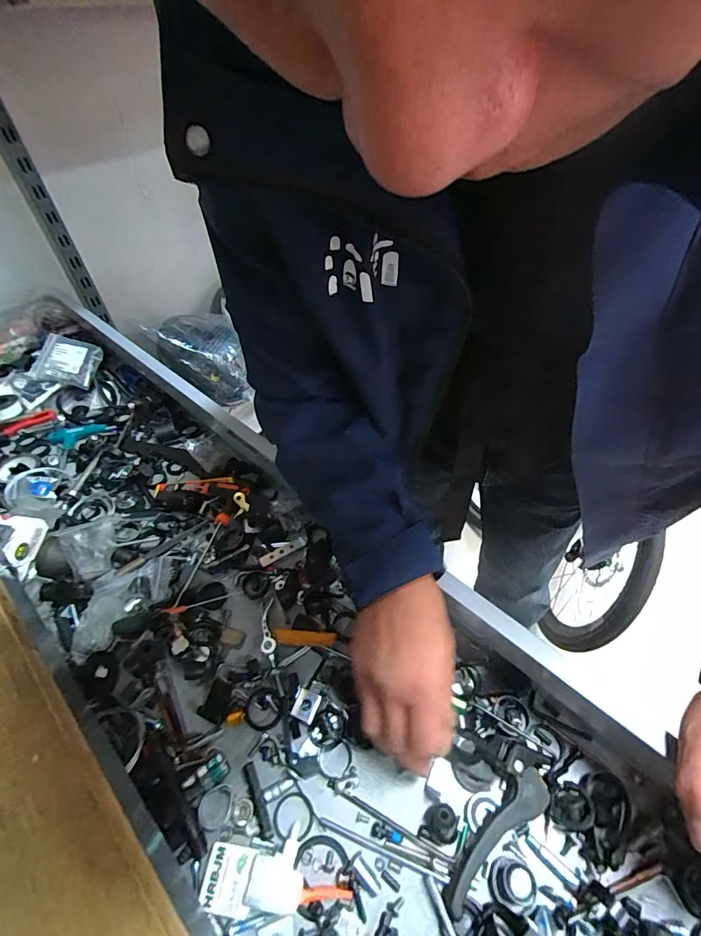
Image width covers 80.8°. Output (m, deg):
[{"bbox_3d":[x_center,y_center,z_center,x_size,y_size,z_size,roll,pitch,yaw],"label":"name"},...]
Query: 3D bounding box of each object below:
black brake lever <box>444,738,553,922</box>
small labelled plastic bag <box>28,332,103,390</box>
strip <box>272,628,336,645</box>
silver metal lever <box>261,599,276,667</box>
[{"bbox_3d":[0.124,0.291,0.332,0.042,0.033,0.131,26,55,25],"label":"black brake lever"},{"bbox_3d":[-0.508,-0.190,0.734,0.112,0.035,0.081,14,82,-5],"label":"small labelled plastic bag"},{"bbox_3d":[-0.051,0.185,0.450,0.068,0.004,0.015,4,77,1],"label":"strip"},{"bbox_3d":[-0.091,0.180,0.455,0.015,0.008,0.075,-8,48,-9],"label":"silver metal lever"}]

